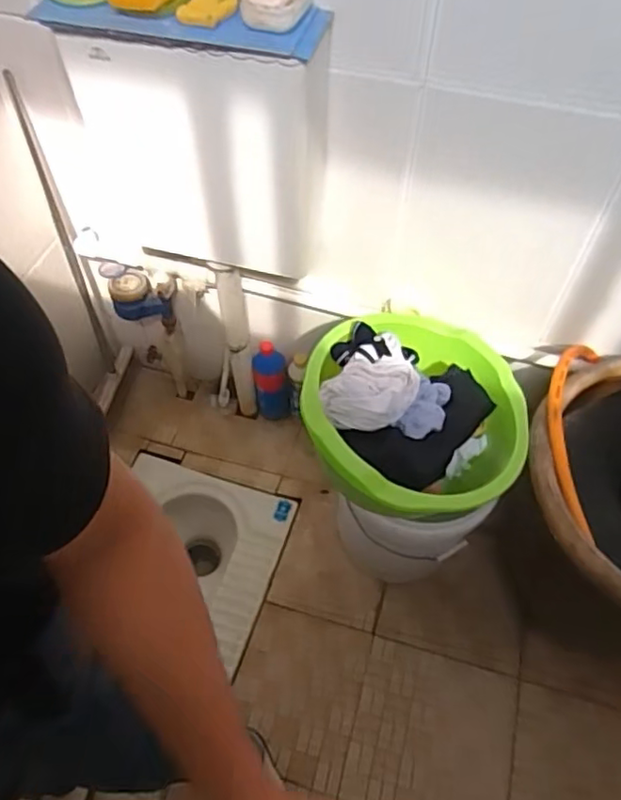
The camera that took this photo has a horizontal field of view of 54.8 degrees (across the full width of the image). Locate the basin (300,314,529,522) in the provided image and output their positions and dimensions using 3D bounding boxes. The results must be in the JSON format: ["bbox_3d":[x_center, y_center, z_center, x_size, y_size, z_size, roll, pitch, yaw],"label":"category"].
[{"bbox_3d":[0.169,0.041,1.075,0.398,0.222,0.398,11,59,-18],"label":"basin"}]

